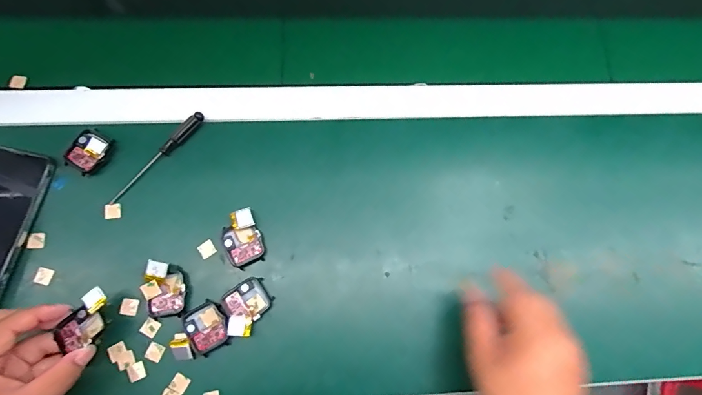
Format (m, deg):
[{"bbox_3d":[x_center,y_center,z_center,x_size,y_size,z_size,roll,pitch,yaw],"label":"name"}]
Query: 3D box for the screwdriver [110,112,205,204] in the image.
[{"bbox_3d":[-0.209,-0.044,0.437,0.012,0.014,0.130,41,76,7],"label":"screwdriver"}]

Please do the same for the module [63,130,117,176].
[{"bbox_3d":[-0.280,-0.049,0.434,0.036,0.013,0.046,32,75,5],"label":"module"}]

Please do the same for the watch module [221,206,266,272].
[{"bbox_3d":[-0.113,0.043,0.420,0.039,0.009,0.056,-23,89,-2],"label":"watch module"}]

